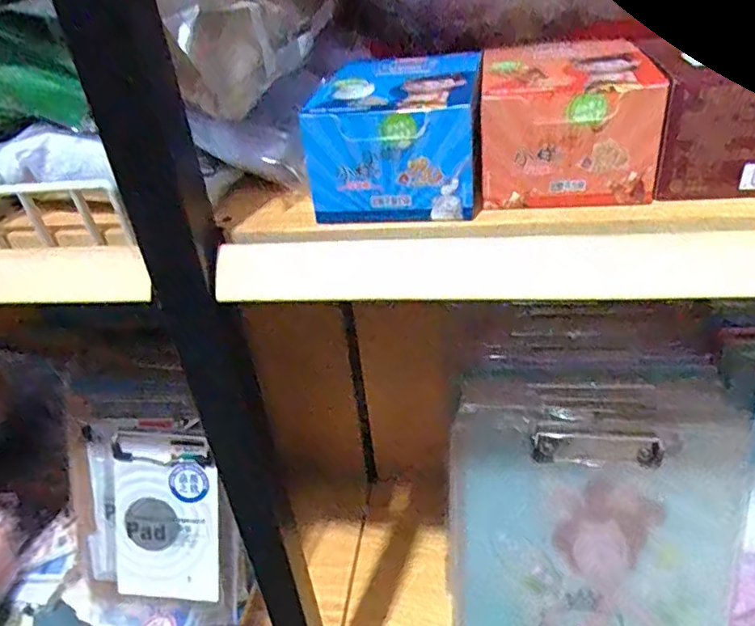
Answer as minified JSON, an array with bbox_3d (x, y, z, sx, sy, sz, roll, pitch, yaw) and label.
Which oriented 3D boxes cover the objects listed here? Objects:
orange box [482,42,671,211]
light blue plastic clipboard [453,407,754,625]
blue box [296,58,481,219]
[{"bbox_3d":[0.094,-0.096,0.296,0.079,0.061,0.068,0,33,10],"label":"orange box"},{"bbox_3d":[0.179,0.223,0.492,0.221,0.292,0.015,-1,13,8],"label":"light blue plastic clipboard"},{"bbox_3d":[0.012,-0.092,0.306,0.078,0.062,0.080,2,33,13],"label":"blue box"}]

